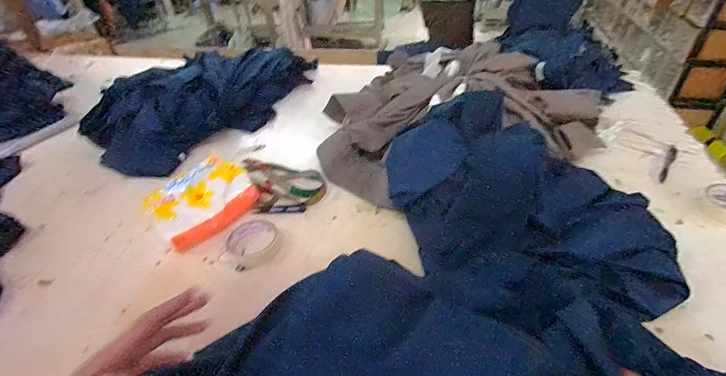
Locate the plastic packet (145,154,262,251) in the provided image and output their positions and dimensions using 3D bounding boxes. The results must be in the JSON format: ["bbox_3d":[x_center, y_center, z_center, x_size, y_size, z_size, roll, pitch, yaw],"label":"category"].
[{"bbox_3d":[-0.278,0.021,0.629,0.172,0.109,0.072,-29,44,-27],"label":"plastic packet"}]

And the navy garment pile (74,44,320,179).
[{"bbox_3d":[-0.407,-0.297,1.023,0.334,0.125,0.714,16,43,24],"label":"navy garment pile"}]

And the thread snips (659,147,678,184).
[{"bbox_3d":[0.589,-0.047,0.686,0.015,0.005,0.135,28,49,34],"label":"thread snips"}]

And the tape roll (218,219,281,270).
[{"bbox_3d":[-0.186,0.095,0.605,0.085,0.025,0.093,-3,39,3],"label":"tape roll"}]

